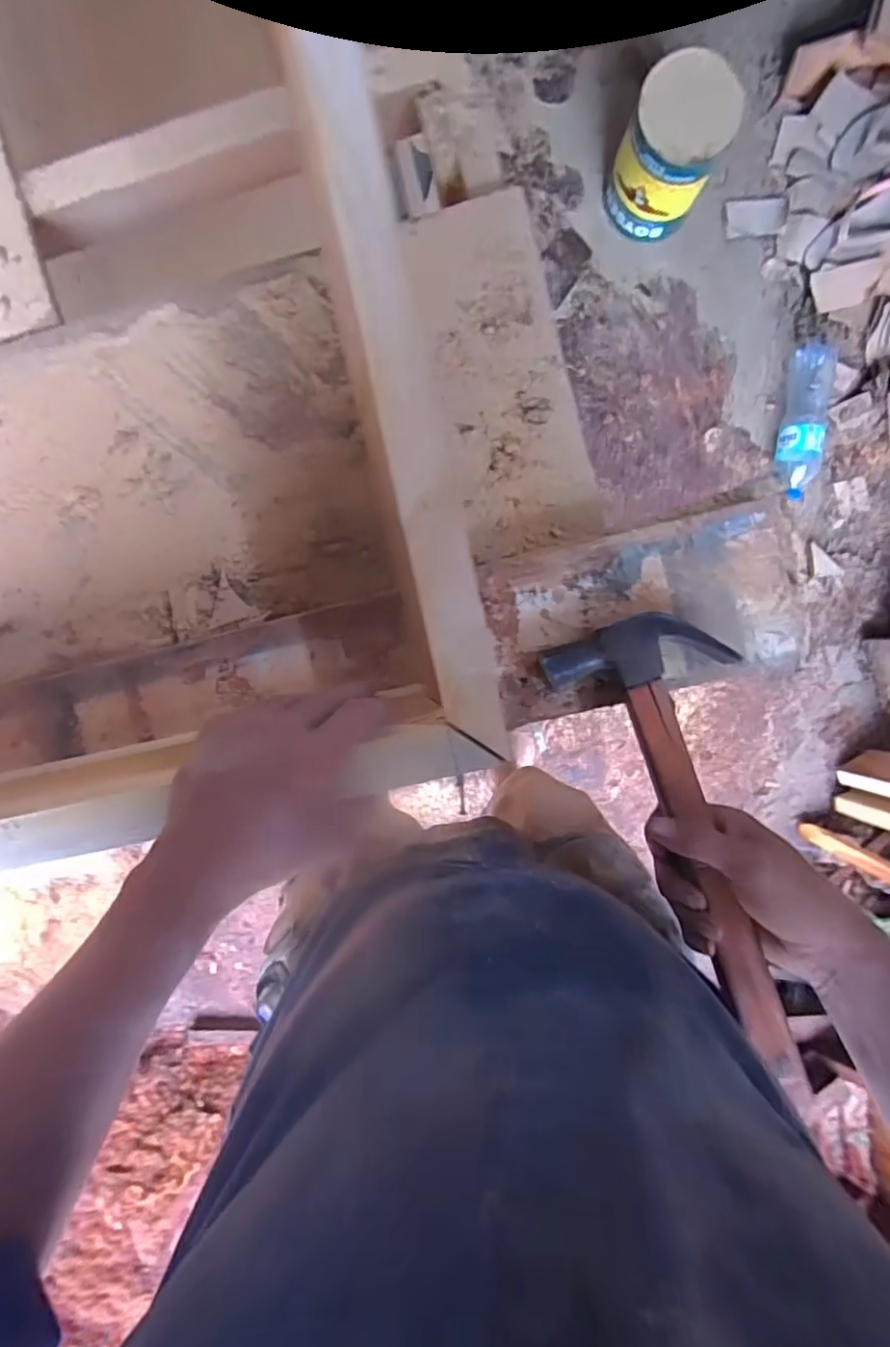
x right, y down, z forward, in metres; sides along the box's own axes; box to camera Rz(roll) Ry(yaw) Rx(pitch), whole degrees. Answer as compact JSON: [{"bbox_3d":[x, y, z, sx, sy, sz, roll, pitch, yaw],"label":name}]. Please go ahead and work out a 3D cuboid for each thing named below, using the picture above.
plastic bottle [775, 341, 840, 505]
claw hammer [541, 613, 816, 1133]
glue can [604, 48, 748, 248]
[{"bbox_3d":[0.691,-0.483,1.127,0.097,0.071,0.298,9,96,1],"label":"plastic bottle"},{"bbox_3d":[0.165,0.113,0.382,0.111,0.030,0.307,-18,82,4],"label":"claw hammer"},{"bbox_3d":[0.378,-0.877,1.018,0.155,0.221,0.160,0,96,0],"label":"glue can"}]

